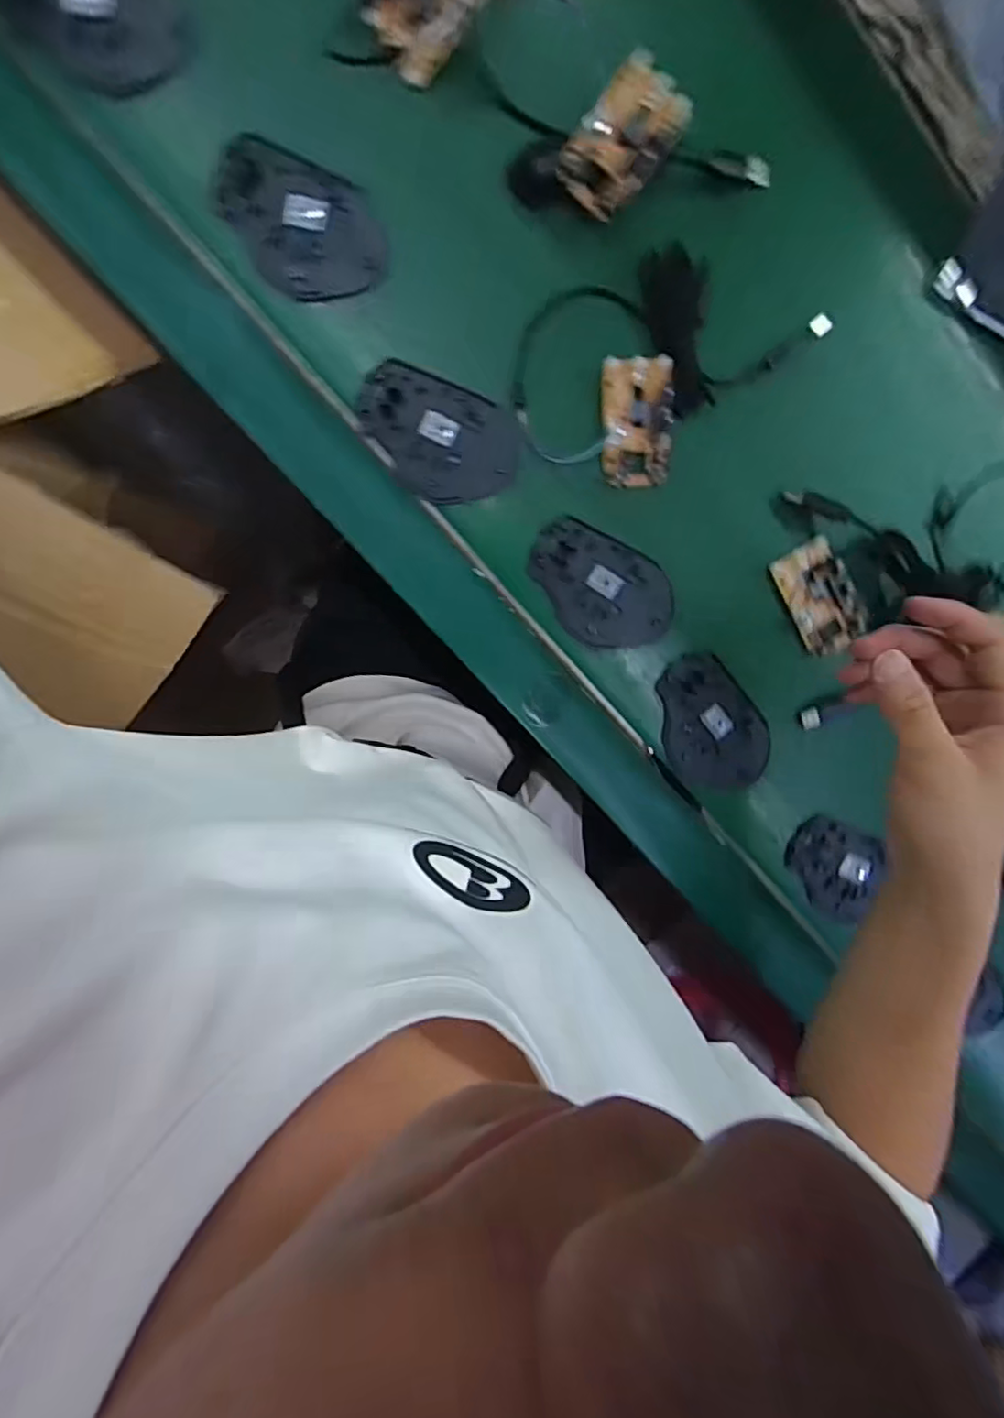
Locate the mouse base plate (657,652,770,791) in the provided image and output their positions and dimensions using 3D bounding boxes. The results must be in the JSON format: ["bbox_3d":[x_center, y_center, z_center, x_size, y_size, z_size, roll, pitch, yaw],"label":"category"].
[{"bbox_3d":[0.155,0.015,0.455,0.069,0.009,0.109,-40,100,4],"label":"mouse base plate"}]

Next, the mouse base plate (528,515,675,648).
[{"bbox_3d":[0.070,-0.085,0.437,0.109,0.004,0.070,27,98,-7],"label":"mouse base plate"}]

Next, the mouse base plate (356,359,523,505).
[{"bbox_3d":[-0.044,-0.182,0.414,0.109,0.006,0.072,22,98,-7],"label":"mouse base plate"}]

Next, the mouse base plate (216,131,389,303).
[{"bbox_3d":[-0.127,-0.304,0.387,0.108,0.005,0.073,23,98,-7],"label":"mouse base plate"}]

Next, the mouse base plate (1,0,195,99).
[{"bbox_3d":[-0.241,-0.414,0.365,0.104,0.005,0.078,5,100,-4],"label":"mouse base plate"}]

